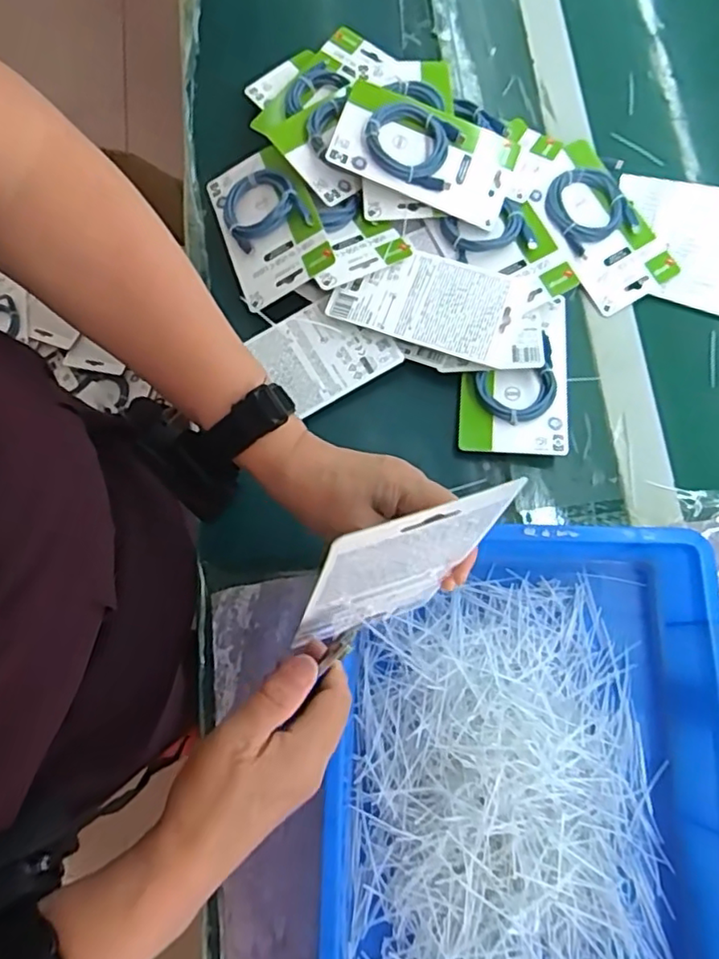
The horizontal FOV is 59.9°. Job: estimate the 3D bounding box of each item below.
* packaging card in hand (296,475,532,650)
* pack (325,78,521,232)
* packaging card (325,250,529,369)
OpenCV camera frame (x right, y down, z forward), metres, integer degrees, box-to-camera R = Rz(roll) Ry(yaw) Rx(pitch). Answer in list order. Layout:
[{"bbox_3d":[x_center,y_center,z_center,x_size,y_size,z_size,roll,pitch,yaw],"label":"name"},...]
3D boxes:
[{"bbox_3d":[0.017,0.053,0.339,0.095,0.162,0.005,-14,64,-21],"label":"packaging card in hand"},{"bbox_3d":[0.065,-0.327,0.625,0.178,0.017,0.098,22,83,-6],"label":"pack"},{"bbox_3d":[0.067,-0.172,0.611,0.174,0.019,0.094,17,74,4],"label":"packaging card"}]

